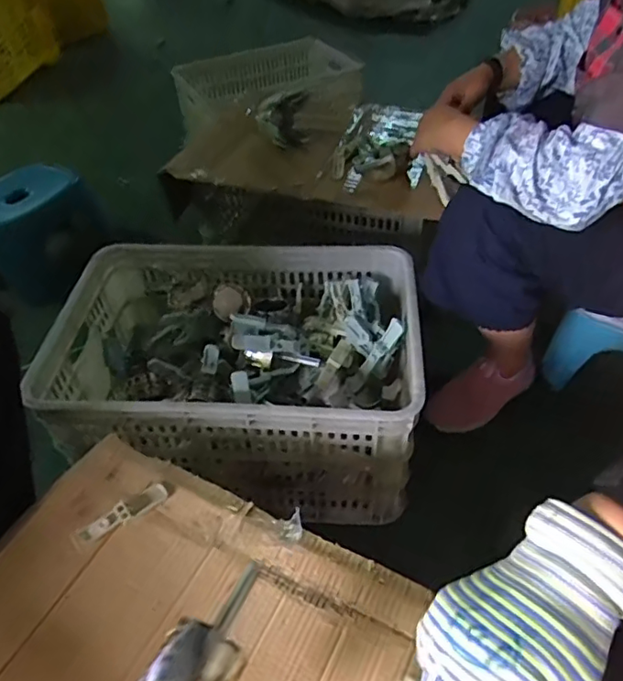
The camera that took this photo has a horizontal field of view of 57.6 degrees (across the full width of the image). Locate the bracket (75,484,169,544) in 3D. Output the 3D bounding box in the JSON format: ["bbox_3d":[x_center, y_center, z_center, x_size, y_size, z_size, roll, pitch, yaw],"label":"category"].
[{"bbox_3d":[-0.195,0.181,0.590,0.095,0.019,0.023,-30,52,-24],"label":"bracket"}]

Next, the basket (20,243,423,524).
[{"bbox_3d":[-0.115,0.051,0.923,0.534,0.266,0.359,1,46,4],"label":"basket"}]

